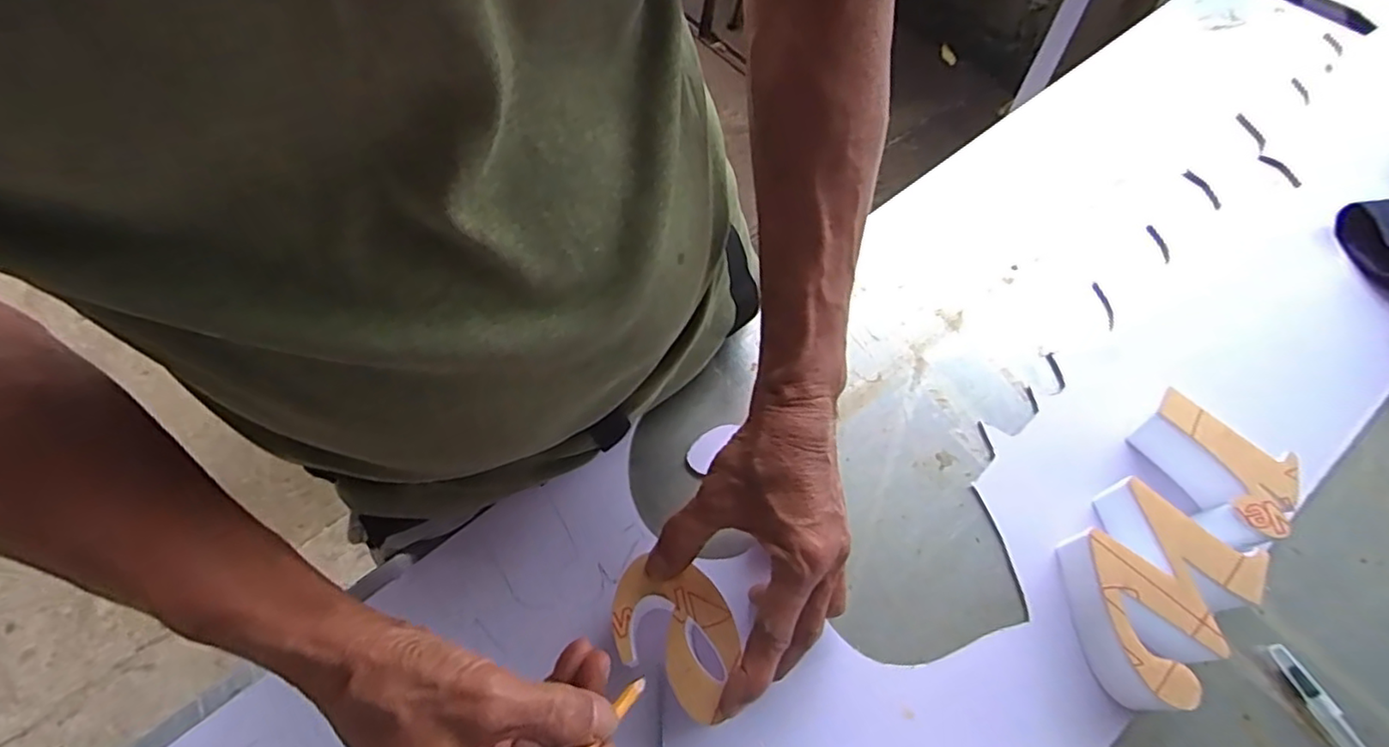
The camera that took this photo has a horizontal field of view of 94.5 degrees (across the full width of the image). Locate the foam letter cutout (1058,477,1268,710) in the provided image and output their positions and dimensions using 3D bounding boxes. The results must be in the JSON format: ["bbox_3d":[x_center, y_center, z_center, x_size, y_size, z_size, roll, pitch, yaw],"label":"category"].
[{"bbox_3d":[0.259,0.127,0.374,0.084,0.044,0.106,40,72,21],"label":"foam letter cutout"}]

